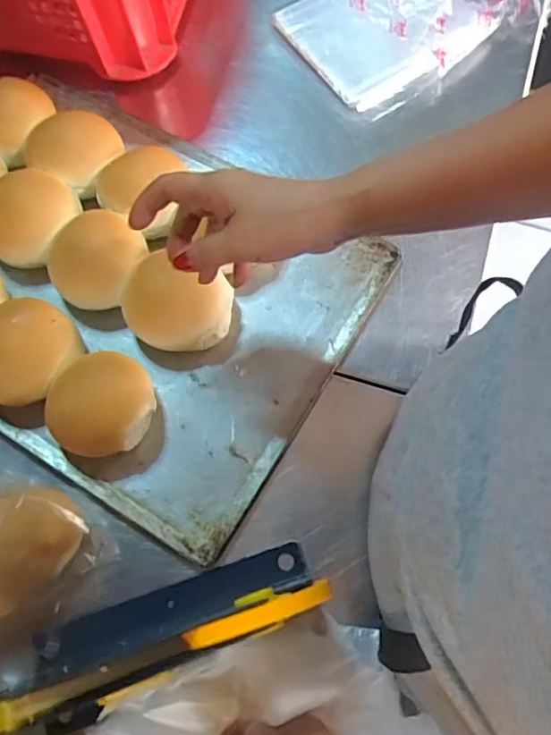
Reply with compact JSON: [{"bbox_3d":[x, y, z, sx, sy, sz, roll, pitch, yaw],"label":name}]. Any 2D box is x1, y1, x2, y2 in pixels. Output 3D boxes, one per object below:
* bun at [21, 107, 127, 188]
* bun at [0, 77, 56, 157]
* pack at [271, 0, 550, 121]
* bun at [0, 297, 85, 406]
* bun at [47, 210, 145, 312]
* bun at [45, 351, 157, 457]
[{"bbox_3d":[-0.194,-0.216,0.527,0.075,0.046,0.082,0,71,0],"label":"bun"},{"bbox_3d":[-0.260,-0.247,0.537,0.078,0.043,0.076,0,71,0],"label":"bun"},{"bbox_3d":[0.164,-0.408,0.589,0.293,0.032,0.188,-34,78,-4],"label":"pack"},{"bbox_3d":[-0.215,-0.014,0.456,0.090,0.051,0.078,-43,76,-13],"label":"bun"},{"bbox_3d":[-0.159,-0.094,0.486,0.073,0.048,0.088,29,74,10],"label":"bun"},{"bbox_3d":[-0.138,0.028,0.438,0.075,0.057,0.087,6,72,2],"label":"bun"}]

